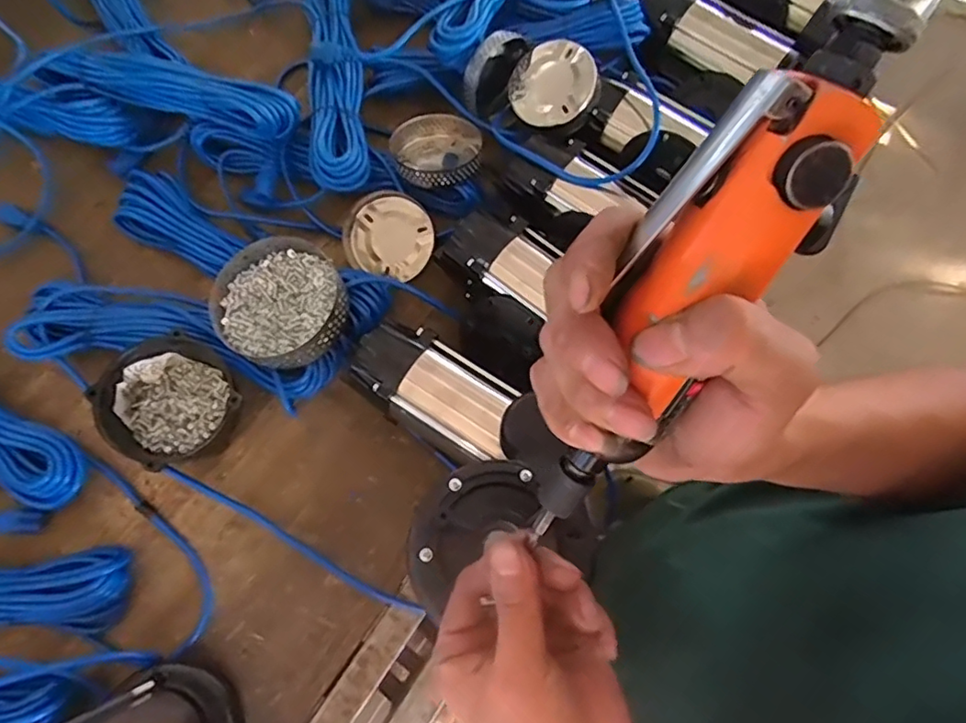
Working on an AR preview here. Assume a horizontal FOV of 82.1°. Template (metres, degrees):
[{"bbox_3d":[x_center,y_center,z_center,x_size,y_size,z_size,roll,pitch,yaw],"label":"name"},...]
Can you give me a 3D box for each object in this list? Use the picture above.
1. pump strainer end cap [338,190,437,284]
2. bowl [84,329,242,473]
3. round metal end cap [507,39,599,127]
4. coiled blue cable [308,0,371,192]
[{"bbox_3d":[-0.113,-0.152,0.669,0.105,0.040,0.100,-2,114,-4],"label":"pump strainer end cap"},{"bbox_3d":[-0.321,0.043,0.579,0.108,0.074,0.122,43,77,11],"label":"bowl"},{"bbox_3d":[0.076,-0.327,0.649,0.102,0.021,0.096,-1,87,21],"label":"round metal end cap"},{"bbox_3d":[-0.181,-0.359,0.685,0.066,0.056,0.338,-6,73,-3],"label":"coiled blue cable"}]

